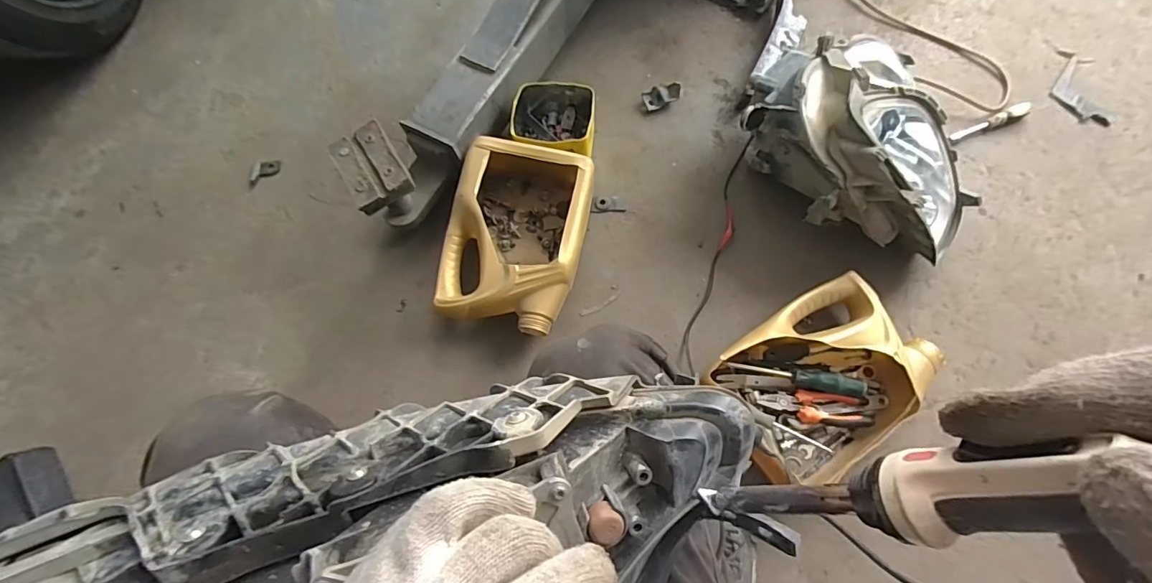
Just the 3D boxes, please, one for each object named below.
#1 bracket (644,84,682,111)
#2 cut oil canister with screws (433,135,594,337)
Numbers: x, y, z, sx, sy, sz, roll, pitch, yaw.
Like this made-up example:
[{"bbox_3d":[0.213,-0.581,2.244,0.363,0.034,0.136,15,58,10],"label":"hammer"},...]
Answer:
[{"bbox_3d":[0.158,-0.359,0.896,0.067,0.028,0.036,-14,71,-2],"label":"bracket"},{"bbox_3d":[-0.092,-0.091,0.772,0.201,0.104,0.297,12,72,7],"label":"cut oil canister with screws"}]

